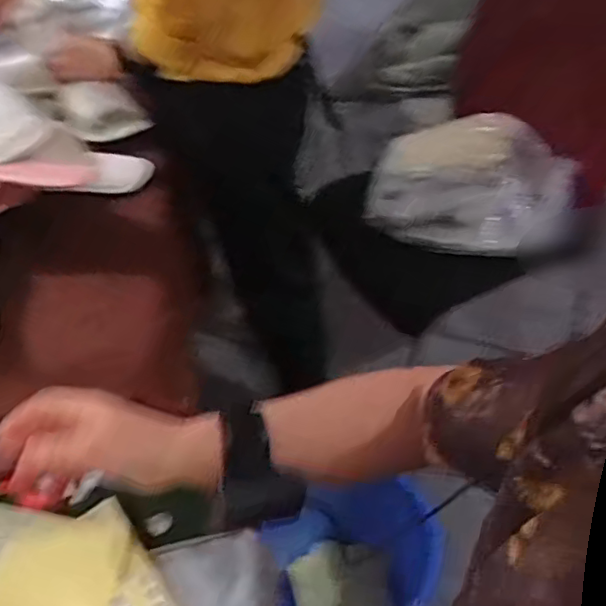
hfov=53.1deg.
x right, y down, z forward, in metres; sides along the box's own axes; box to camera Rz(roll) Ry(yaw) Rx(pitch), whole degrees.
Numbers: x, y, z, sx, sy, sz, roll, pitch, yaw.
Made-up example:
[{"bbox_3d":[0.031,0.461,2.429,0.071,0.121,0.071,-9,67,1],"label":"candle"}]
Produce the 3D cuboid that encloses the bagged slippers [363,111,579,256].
[{"bbox_3d":[0.338,-0.256,1.204,0.390,0.139,0.316,16,49,17],"label":"bagged slippers"}]

